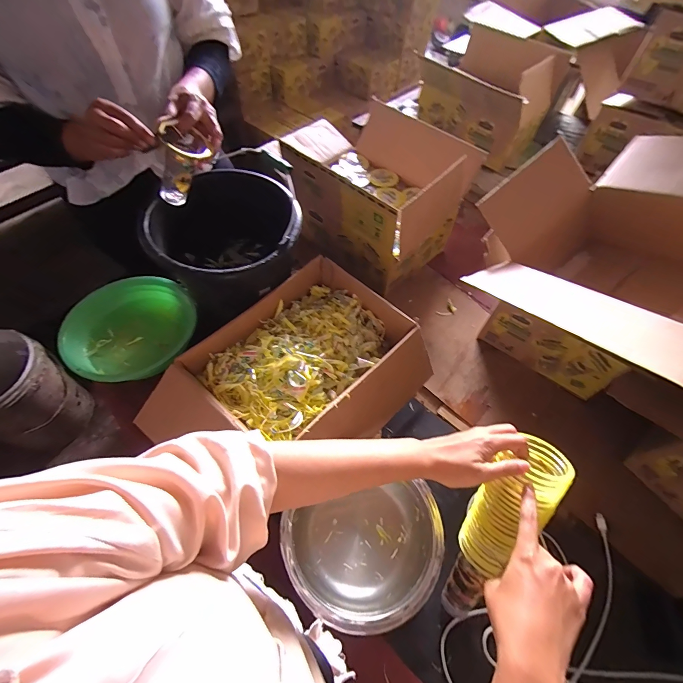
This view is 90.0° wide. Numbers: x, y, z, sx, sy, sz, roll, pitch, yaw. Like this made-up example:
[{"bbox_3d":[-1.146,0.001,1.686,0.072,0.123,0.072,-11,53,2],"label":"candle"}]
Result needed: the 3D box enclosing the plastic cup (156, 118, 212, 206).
[{"bbox_3d":[-0.271,-0.295,0.574,0.072,0.123,0.075,6,54,-33],"label":"plastic cup"}]

